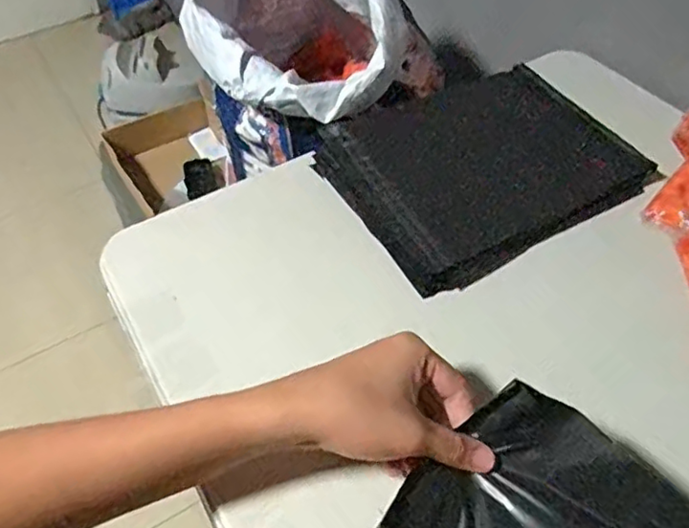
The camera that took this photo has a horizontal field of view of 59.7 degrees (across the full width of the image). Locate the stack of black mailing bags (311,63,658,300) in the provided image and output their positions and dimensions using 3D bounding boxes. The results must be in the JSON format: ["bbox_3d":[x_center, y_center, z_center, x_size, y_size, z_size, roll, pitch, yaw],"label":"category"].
[{"bbox_3d":[0.125,-0.098,0.576,0.250,0.031,0.212,-25,53,-18],"label":"stack of black mailing bags"}]

